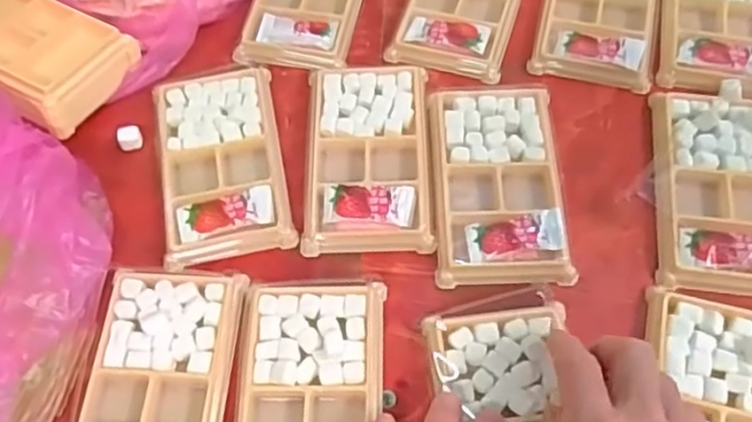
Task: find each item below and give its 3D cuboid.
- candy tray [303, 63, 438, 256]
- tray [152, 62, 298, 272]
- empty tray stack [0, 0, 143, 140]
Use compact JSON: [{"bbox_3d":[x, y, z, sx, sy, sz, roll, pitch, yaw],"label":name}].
[{"bbox_3d":[-0.004,-0.037,0.448,0.080,0.017,0.135,-2,62,1],"label":"candy tray"},{"bbox_3d":[-0.101,-0.033,0.451,0.075,0.016,0.137,-11,62,-3],"label":"tray"},{"bbox_3d":[-0.245,-0.114,0.474,0.141,0.041,0.083,25,66,15],"label":"empty tray stack"}]

